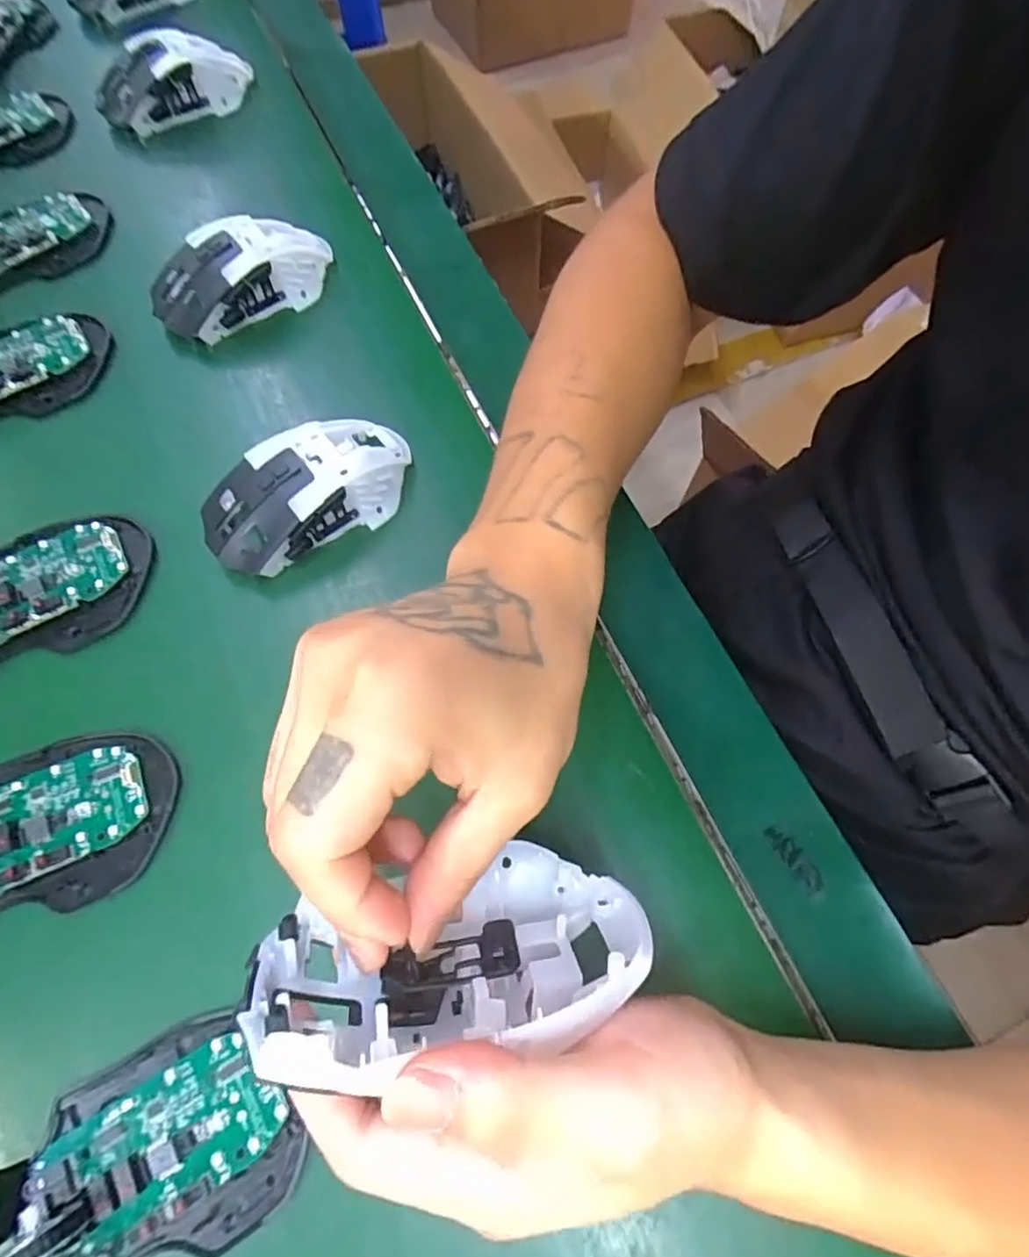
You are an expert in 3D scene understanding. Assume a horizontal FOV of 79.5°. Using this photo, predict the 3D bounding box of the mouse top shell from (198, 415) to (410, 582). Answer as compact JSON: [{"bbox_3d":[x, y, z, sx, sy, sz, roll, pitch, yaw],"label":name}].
[{"bbox_3d":[-0.107,-0.074,0.324,0.112,0.038,0.055,-36,73,-15],"label":"mouse top shell"}]

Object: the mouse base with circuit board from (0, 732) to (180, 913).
[{"bbox_3d":[-0.207,0.085,0.266,0.107,0.027,0.070,-16,69,-8],"label":"mouse base with circuit board"}]

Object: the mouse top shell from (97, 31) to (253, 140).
[{"bbox_3d":[-0.248,-0.398,0.450,0.107,0.043,0.054,-35,73,-14],"label":"mouse top shell"}]

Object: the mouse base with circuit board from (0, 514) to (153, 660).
[{"bbox_3d":[-0.240,-0.022,0.309,0.103,0.022,0.069,-20,70,-9],"label":"mouse base with circuit board"}]

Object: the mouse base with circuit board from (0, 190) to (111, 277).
[{"bbox_3d":[-0.325,-0.258,0.398,0.108,0.023,0.061,-20,70,-9],"label":"mouse base with circuit board"}]

